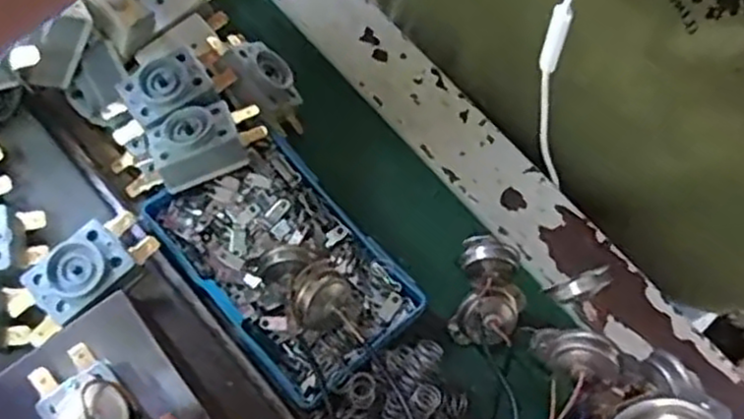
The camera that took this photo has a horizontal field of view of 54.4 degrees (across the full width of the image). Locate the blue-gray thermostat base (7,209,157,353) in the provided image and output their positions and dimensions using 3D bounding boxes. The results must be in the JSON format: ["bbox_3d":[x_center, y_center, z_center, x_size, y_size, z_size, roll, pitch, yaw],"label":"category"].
[{"bbox_3d":[-0.117,0.027,0.293,0.059,0.022,0.028,-40,77,-14],"label":"blue-gray thermostat base"}]

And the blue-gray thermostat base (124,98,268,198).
[{"bbox_3d":[-0.080,-0.026,0.321,0.064,0.027,0.032,-30,75,-11],"label":"blue-gray thermostat base"}]

